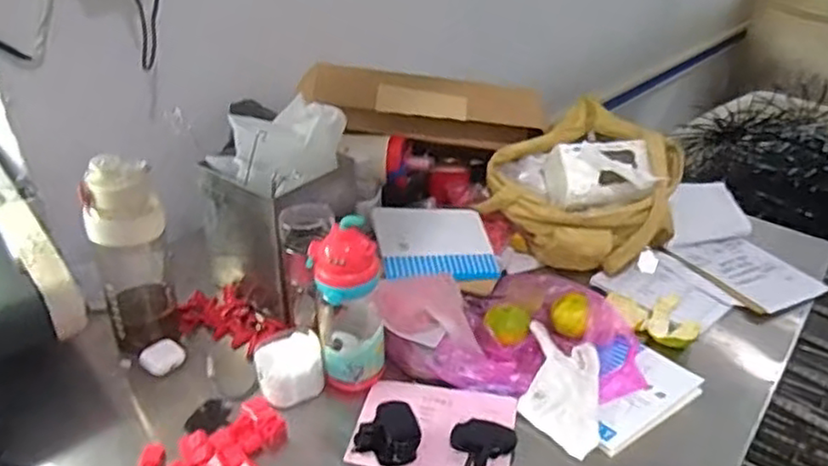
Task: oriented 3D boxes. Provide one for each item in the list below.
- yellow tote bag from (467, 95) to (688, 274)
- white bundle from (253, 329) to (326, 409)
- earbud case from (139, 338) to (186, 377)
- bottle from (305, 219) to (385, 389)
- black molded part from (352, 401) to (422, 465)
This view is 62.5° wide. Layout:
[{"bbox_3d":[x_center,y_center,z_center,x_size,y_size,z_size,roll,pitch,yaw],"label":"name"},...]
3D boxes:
[{"bbox_3d":[0.254,-0.067,1.043,0.271,0.173,0.188,10,34,16],"label":"yellow tote bag"},{"bbox_3d":[-0.152,0.166,0.831,0.080,0.060,0.085,-9,33,-14],"label":"white bundle"},{"bbox_3d":[-0.317,0.157,0.860,0.051,0.032,0.037,-18,36,-26],"label":"earbud case"},{"bbox_3d":[-0.077,0.083,0.799,0.078,0.204,0.076,-4,32,-5],"label":"bottle"},{"bbox_3d":[-0.029,0.217,0.733,0.072,0.054,0.039,-5,32,-6],"label":"black molded part"}]

